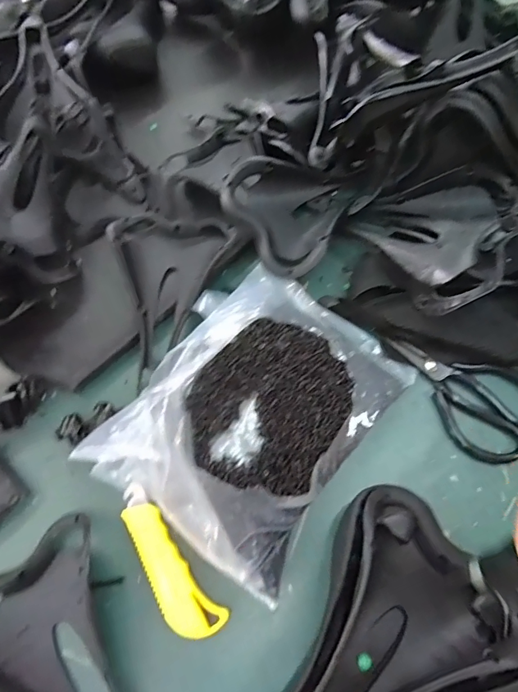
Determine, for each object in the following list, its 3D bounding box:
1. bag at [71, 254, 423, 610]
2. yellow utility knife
[{"bbox_3d":[0.000,0.056,0.426,0.219,0.072,0.278,31,70,15],"label":"bag"},{"bbox_3d":[-0.089,0.195,0.395,0.042,0.019,0.148,-38,69,-15],"label":"yellow utility knife"}]

